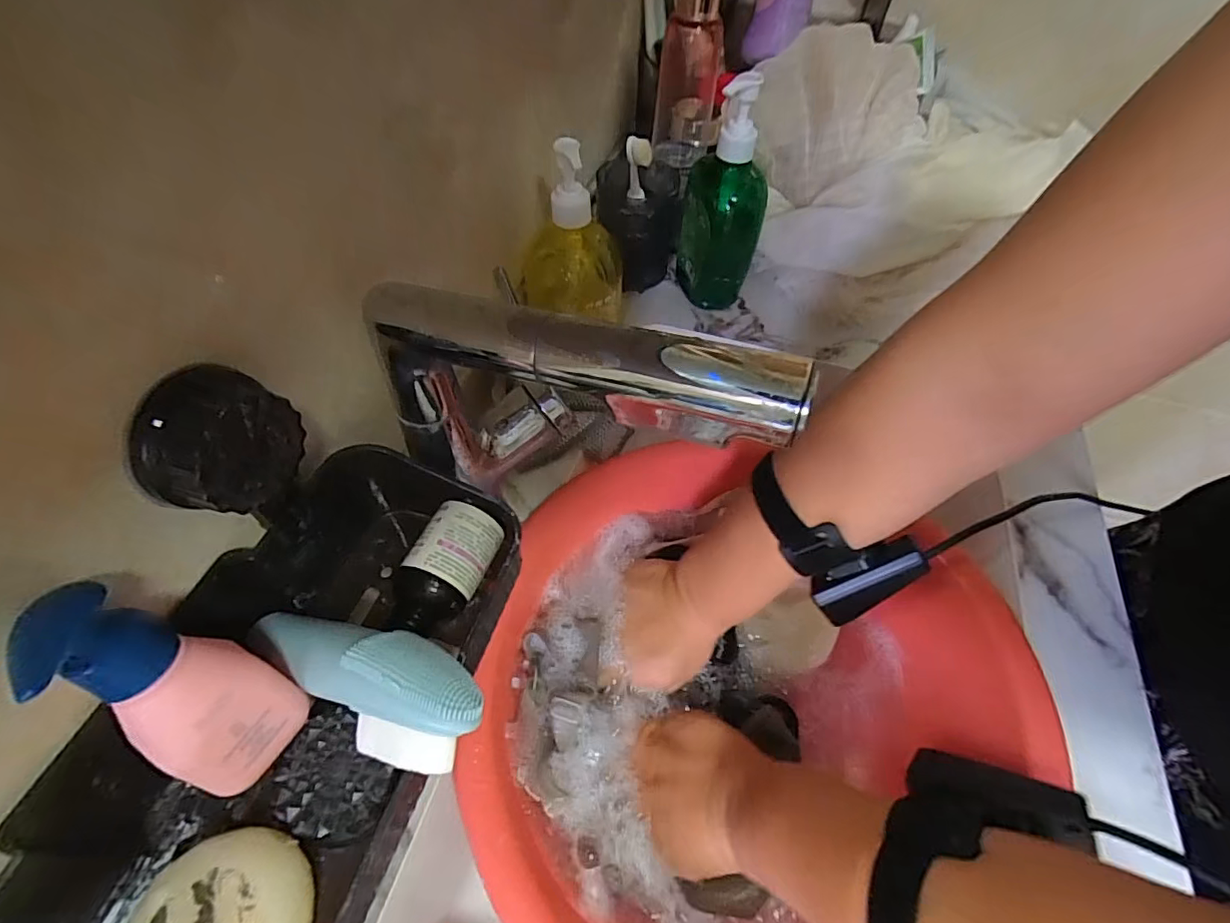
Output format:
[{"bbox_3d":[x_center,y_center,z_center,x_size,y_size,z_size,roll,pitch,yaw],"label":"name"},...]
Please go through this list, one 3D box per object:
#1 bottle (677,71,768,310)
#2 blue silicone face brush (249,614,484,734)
[{"bbox_3d":[0.098,-0.235,0.484,0.071,0.194,0.063,11,55,6],"label":"bottle"},{"bbox_3d":[-0.112,0.085,0.228,0.125,0.023,0.034,6,53,24],"label":"blue silicone face brush"}]

